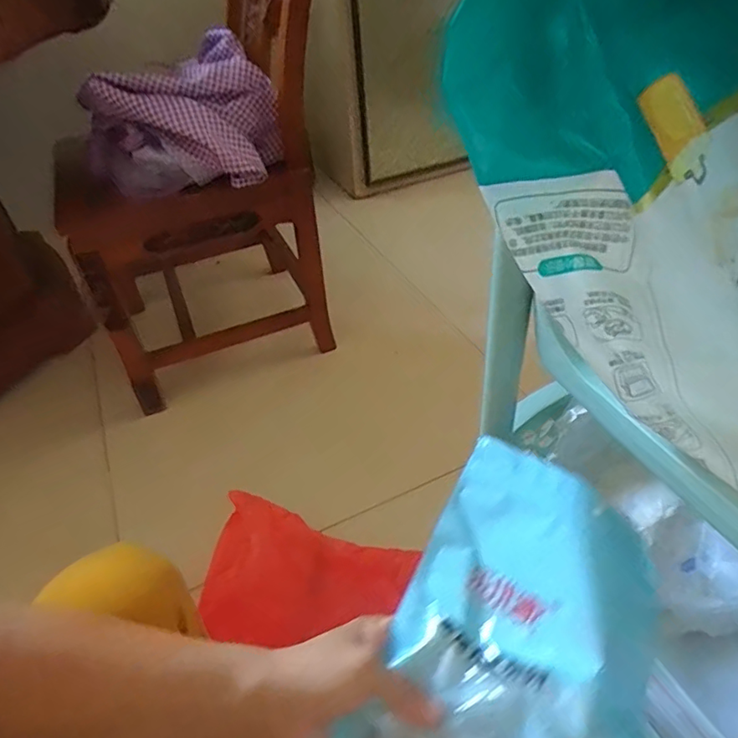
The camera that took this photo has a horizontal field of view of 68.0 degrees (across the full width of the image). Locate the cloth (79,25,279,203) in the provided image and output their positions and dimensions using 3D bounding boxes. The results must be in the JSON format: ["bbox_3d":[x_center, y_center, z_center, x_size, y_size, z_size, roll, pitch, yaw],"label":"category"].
[{"bbox_3d":[-0.312,-0.426,0.946,0.319,0.180,0.211,-1,42,5],"label":"cloth"}]

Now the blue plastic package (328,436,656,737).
[{"bbox_3d":[0.089,0.195,0.341,0.169,0.024,0.263,24,75,31],"label":"blue plastic package"}]

